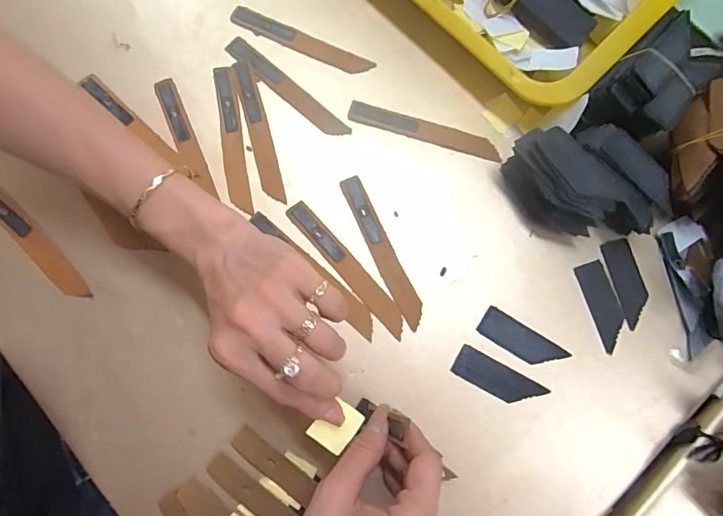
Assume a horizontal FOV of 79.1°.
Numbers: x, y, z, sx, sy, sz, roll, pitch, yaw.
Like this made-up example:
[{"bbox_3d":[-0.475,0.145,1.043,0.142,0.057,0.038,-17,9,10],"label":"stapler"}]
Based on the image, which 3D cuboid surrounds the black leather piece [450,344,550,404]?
[{"bbox_3d":[0.098,0.086,0.313,0.064,0.004,0.023,28,78,5],"label":"black leather piece"}]

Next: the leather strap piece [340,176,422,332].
[{"bbox_3d":[0.016,-0.006,0.333,0.017,0.004,0.123,-25,79,-7],"label":"leather strap piece"}]

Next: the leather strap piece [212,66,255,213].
[{"bbox_3d":[-0.103,-0.094,0.348,0.018,0.007,0.124,-10,78,-4],"label":"leather strap piece"}]

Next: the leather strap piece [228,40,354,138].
[{"bbox_3d":[-0.061,-0.138,0.356,0.124,0.004,0.018,40,80,7],"label":"leather strap piece"}]

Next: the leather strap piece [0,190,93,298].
[{"bbox_3d":[-0.247,-0.013,0.328,0.122,0.004,0.018,43,80,8],"label":"leather strap piece"}]

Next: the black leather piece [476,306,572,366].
[{"bbox_3d":[0.117,0.061,0.319,0.063,0.004,0.023,32,79,6],"label":"black leather piece"}]

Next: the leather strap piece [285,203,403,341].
[{"bbox_3d":[-0.011,0.007,0.327,0.018,0.004,0.124,-41,81,-9],"label":"leather strap piece"}]

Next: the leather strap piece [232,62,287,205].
[{"bbox_3d":[-0.082,-0.102,0.348,0.017,0.004,0.123,-15,78,-5],"label":"leather strap piece"}]

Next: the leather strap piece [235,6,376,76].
[{"bbox_3d":[-0.050,-0.183,0.371,0.126,0.005,0.019,24,78,4],"label":"leather strap piece"}]

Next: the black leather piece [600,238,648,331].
[{"bbox_3d":[0.202,0.018,0.331,0.023,0.004,0.065,-11,78,-4],"label":"black leather piece"}]

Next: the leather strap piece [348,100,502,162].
[{"bbox_3d":[0.051,-0.103,0.353,0.123,0.004,0.019,16,78,2],"label":"leather strap piece"}]

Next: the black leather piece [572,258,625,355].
[{"bbox_3d":[0.181,0.035,0.327,0.023,0.004,0.064,-15,78,-5],"label":"black leather piece"}]

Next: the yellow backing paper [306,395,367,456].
[{"bbox_3d":[-0.016,0.101,0.263,0.024,0.005,0.028,41,82,-12],"label":"yellow backing paper"}]

